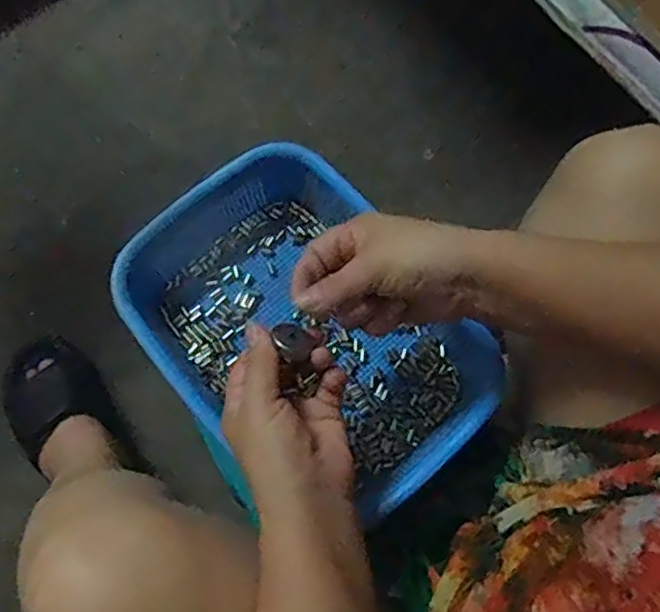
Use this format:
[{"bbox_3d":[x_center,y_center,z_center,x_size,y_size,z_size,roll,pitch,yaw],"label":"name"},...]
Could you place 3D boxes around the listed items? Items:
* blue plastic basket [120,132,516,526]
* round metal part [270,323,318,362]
[{"bbox_3d":[-0.027,0.013,0.529,0.208,0.069,0.286,-43,80,-13],"label":"blue plastic basket"},{"bbox_3d":[-0.025,0.023,0.417,0.027,0.004,0.027,15,55,-22],"label":"round metal part"}]

